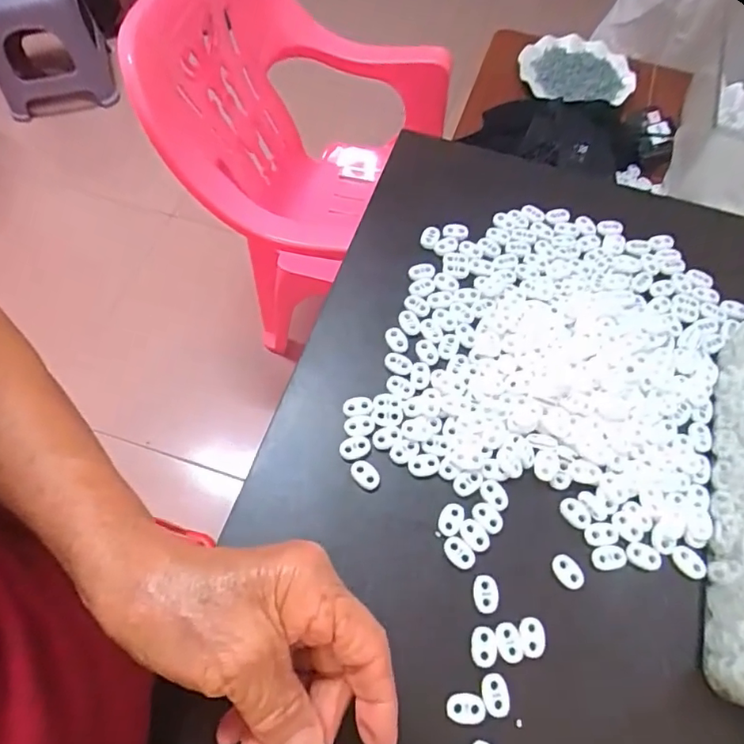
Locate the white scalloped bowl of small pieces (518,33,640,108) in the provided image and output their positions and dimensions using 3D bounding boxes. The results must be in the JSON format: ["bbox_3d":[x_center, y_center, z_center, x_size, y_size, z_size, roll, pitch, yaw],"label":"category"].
[{"bbox_3d":[0.335,-0.510,0.919,0.191,0.023,0.179,1,62,-1],"label":"white scalloped bowl of small pieces"}]

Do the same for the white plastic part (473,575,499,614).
[{"bbox_3d":[0.074,0.144,0.357,0.016,0.004,0.023,4,62,1],"label":"white plastic part"}]

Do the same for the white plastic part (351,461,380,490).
[{"bbox_3d":[-0.005,0.073,0.392,0.023,0.005,0.015,40,68,18],"label":"white plastic part"}]

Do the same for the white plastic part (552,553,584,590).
[{"bbox_3d":[0.130,0.132,0.365,0.016,0.004,0.024,-33,68,-17],"label":"white plastic part"}]

